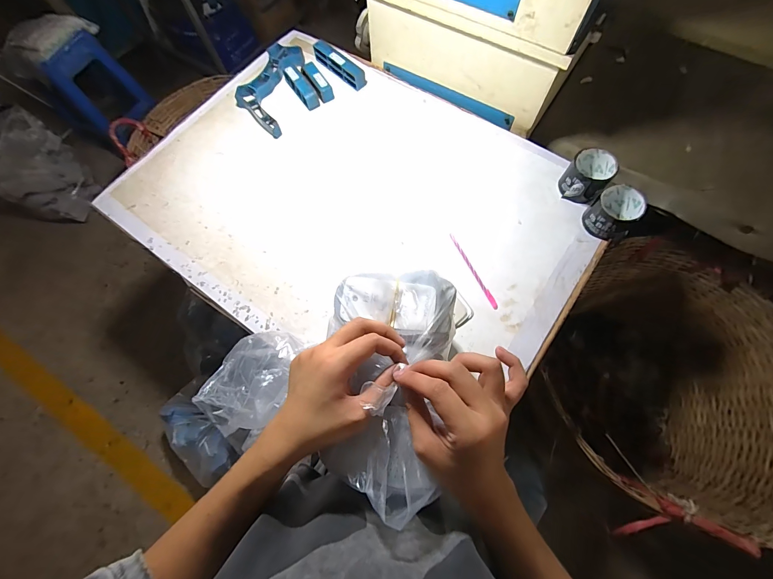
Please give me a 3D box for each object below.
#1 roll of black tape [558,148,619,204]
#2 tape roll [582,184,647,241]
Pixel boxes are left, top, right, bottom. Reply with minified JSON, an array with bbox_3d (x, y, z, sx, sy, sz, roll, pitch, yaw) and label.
[{"bbox_3d":[0.424,-0.240,0.694,0.087,0.062,0.102,40,77,14],"label":"roll of black tape"},{"bbox_3d":[0.458,-0.151,0.662,0.092,0.072,0.084,-42,74,-12],"label":"tape roll"}]

